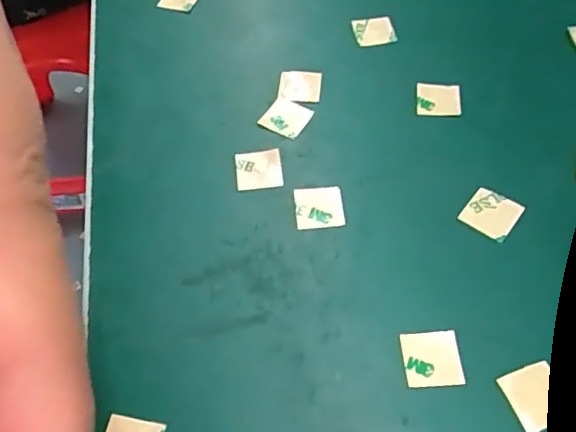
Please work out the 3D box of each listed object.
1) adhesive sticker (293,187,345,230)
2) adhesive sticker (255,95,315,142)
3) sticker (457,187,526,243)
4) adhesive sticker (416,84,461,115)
[{"bbox_3d":[0.010,-0.003,0.189,0.015,0.004,0.014,-6,62,-2],"label":"adhesive sticker"},{"bbox_3d":[-0.001,-0.035,0.210,0.014,0.004,0.014,29,67,12],"label":"adhesive sticker"},{"bbox_3d":[0.063,-0.001,0.184,0.015,0.004,0.015,33,64,22],"label":"sticker"},{"bbox_3d":[0.055,-0.041,0.214,0.017,0.004,0.013,4,65,-6],"label":"adhesive sticker"}]

